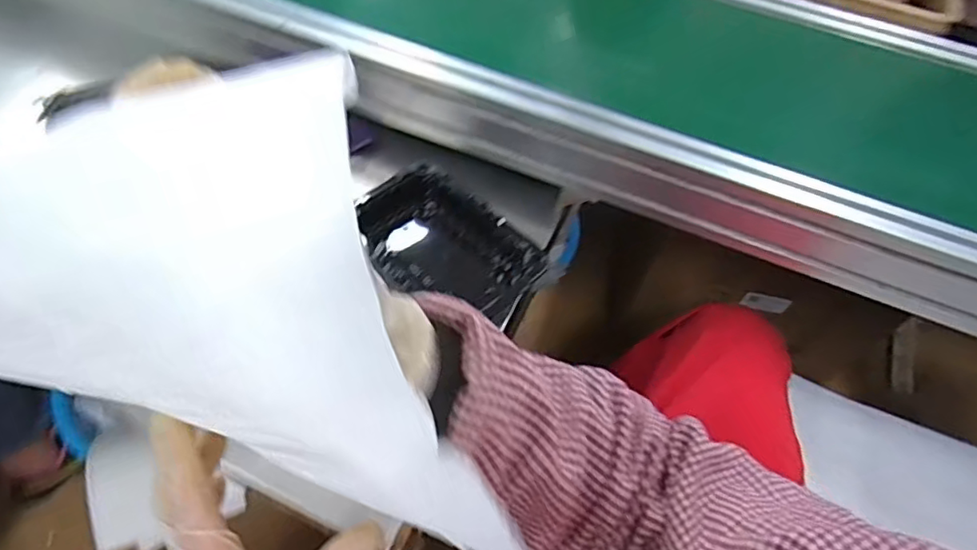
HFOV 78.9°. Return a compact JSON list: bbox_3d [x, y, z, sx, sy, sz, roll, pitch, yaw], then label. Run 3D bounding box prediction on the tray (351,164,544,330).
[{"bbox_3d":[-0.051,-0.023,0.586,0.130,0.066,0.187,-37,65,-27],"label":"tray"}]

